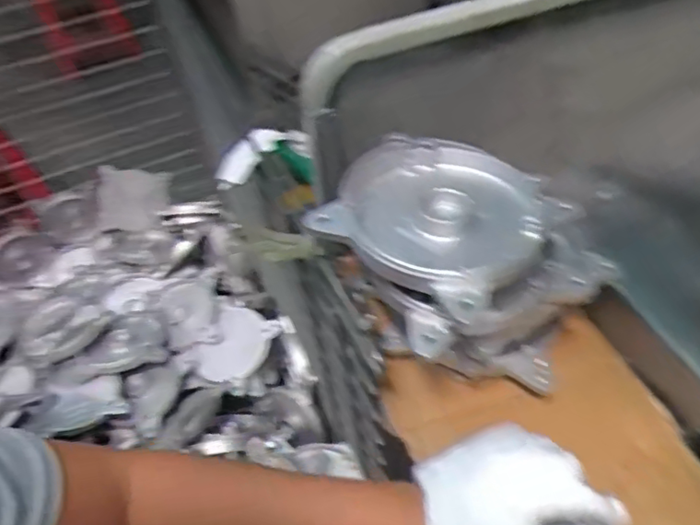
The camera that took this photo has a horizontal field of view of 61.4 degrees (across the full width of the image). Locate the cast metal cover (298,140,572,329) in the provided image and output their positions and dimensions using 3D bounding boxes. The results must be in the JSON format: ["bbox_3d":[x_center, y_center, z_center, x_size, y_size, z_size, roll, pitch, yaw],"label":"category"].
[{"bbox_3d":[0.064,-0.043,0.441,0.160,0.029,0.155,31,58,29],"label":"cast metal cover"}]

